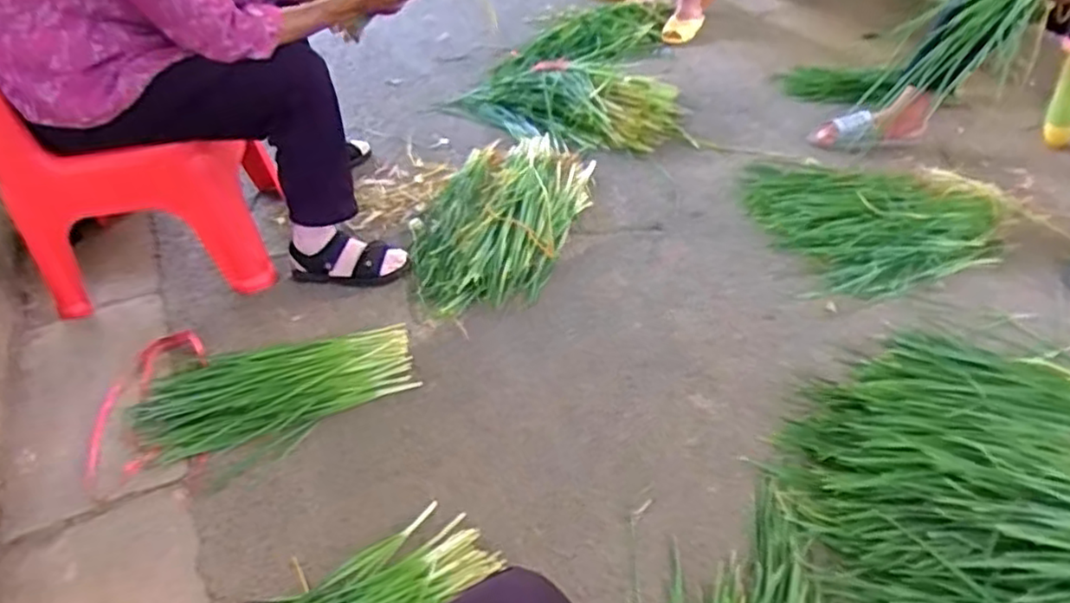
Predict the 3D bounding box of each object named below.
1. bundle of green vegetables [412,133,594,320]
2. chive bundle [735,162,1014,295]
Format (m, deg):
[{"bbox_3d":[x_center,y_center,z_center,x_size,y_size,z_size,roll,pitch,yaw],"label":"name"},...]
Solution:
[{"bbox_3d":[-0.082,-0.176,1.430,0.322,0.089,0.545,14,45,19],"label":"bundle of green vegetables"},{"bbox_3d":[0.703,-0.195,1.419,0.477,0.044,0.457,-9,42,-6],"label":"chive bundle"}]

